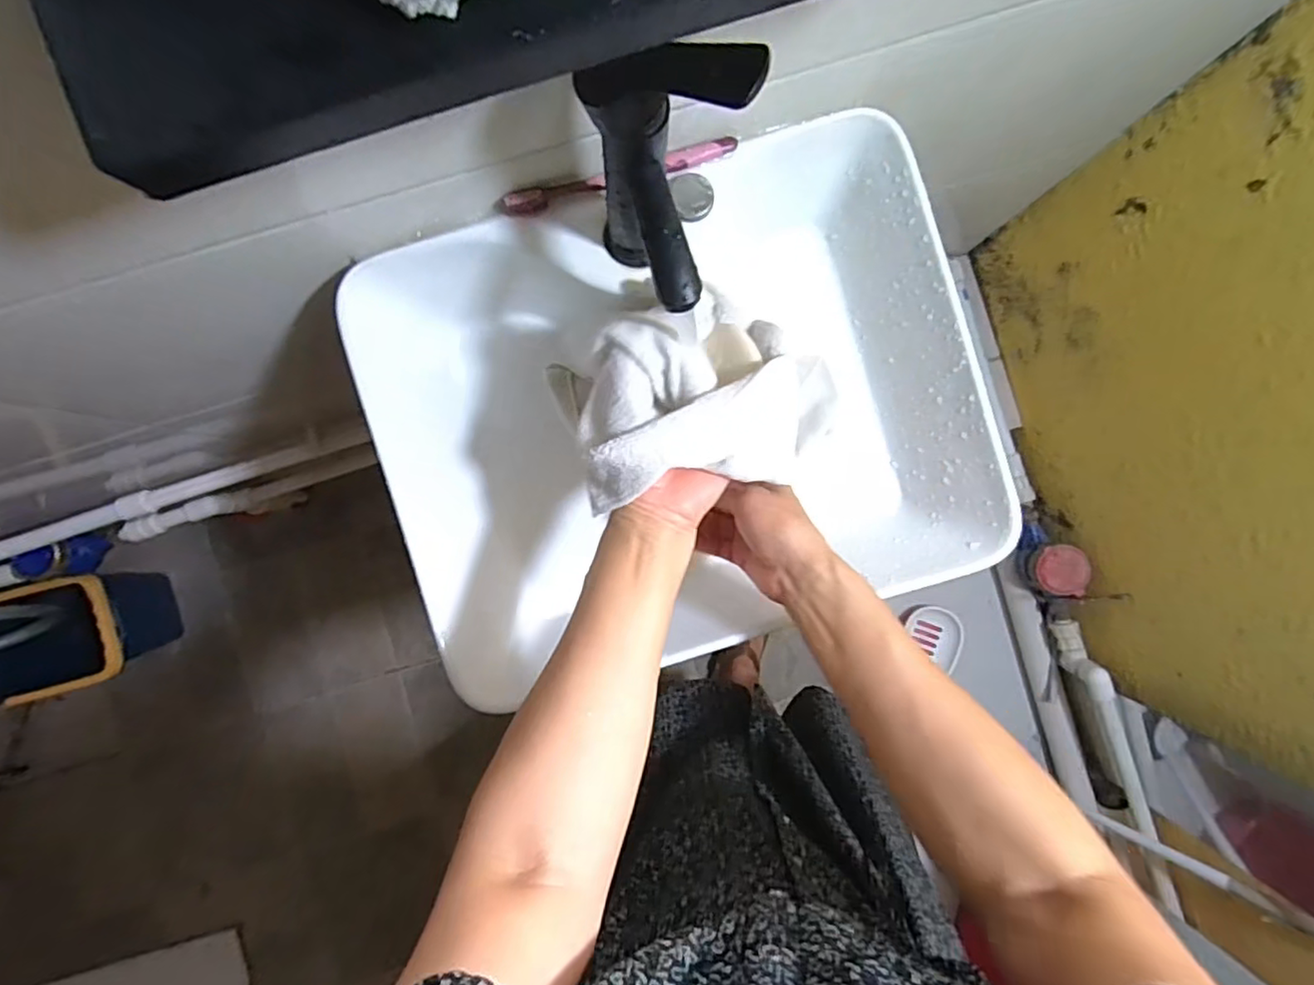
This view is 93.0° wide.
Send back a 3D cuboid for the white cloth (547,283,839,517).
[{"bbox_3d":[0.025,-0.065,0.429,0.169,0.067,0.131,-19,89,-3],"label":"white cloth"}]

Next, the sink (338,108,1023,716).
[{"bbox_3d":[0.015,-0.065,0.538,0.465,0.141,0.357,-16,89,-3],"label":"sink"}]

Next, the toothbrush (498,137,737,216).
[{"bbox_3d":[-0.028,-0.244,0.479,0.186,0.013,0.016,-16,89,-3],"label":"toothbrush"}]

